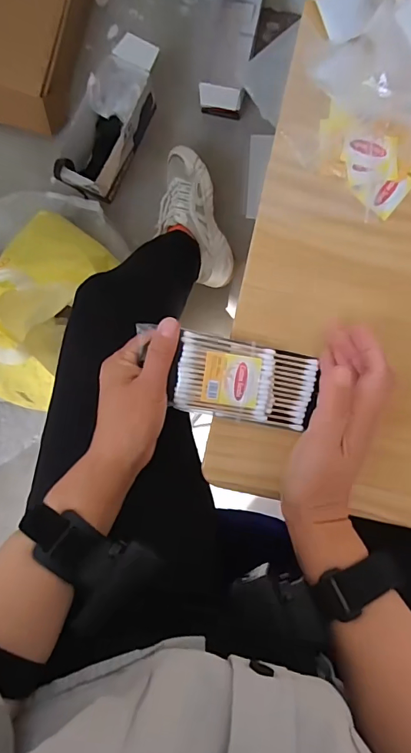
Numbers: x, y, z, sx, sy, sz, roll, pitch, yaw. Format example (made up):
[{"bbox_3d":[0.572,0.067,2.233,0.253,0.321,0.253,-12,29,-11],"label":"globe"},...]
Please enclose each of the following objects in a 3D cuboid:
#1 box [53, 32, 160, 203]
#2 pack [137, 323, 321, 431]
[{"bbox_3d":[-0.180,-0.460,0.784,0.107,0.129,0.274,21,92,-1],"label":"box"},{"bbox_3d":[0.019,0.002,0.331,0.134,0.014,0.060,11,92,0],"label":"pack"}]

